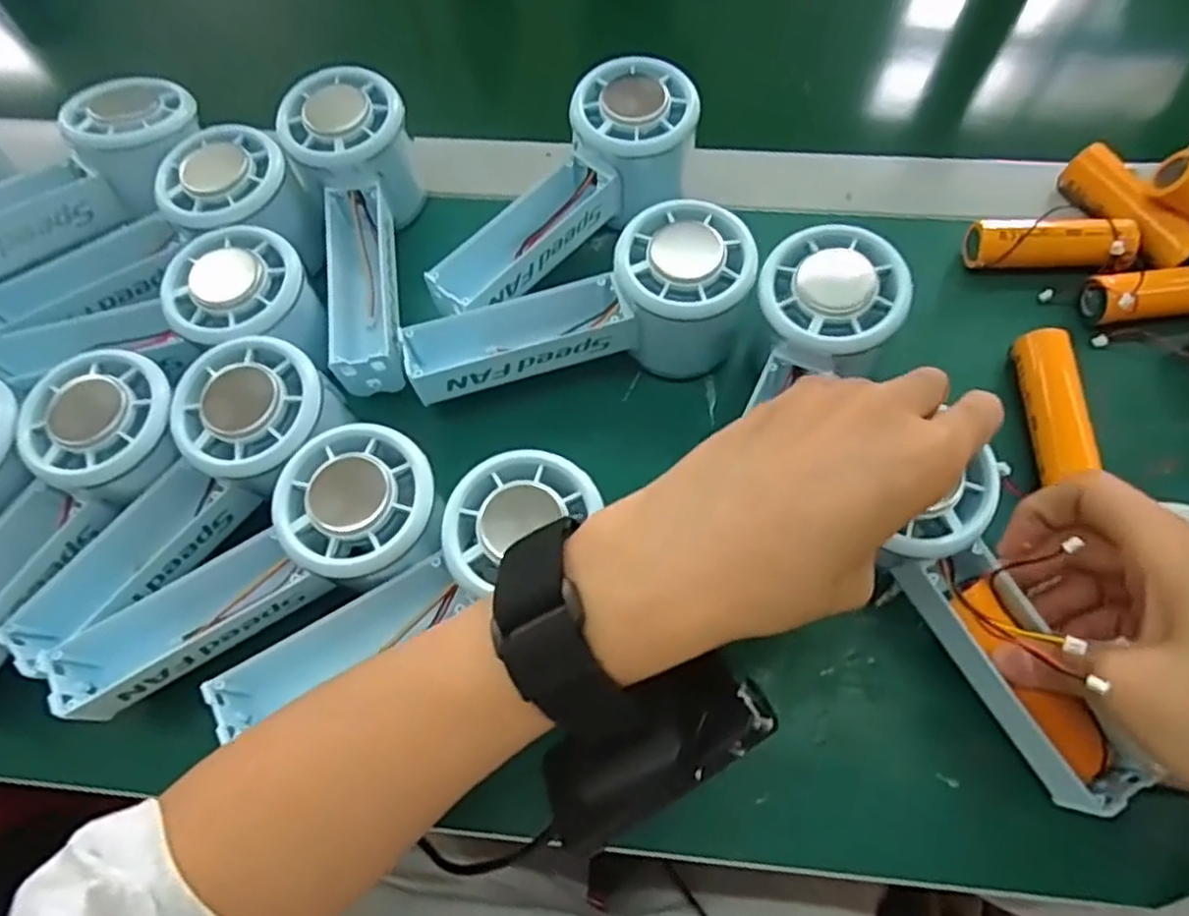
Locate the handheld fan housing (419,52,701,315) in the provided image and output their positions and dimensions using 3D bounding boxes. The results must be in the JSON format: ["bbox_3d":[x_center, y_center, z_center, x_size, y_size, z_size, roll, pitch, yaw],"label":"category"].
[{"bbox_3d":[-0.013,-0.122,0.326,0.057,0.038,0.149,42,74,17],"label":"handheld fan housing"}]

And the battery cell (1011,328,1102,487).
[{"bbox_3d":[0.198,-0.024,0.309,0.018,0.018,0.065,0,67,2],"label":"battery cell"}]

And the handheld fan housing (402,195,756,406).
[{"bbox_3d":[-0.008,-0.062,0.315,0.149,0.057,0.059,-9,67,-2],"label":"handheld fan housing"}]

